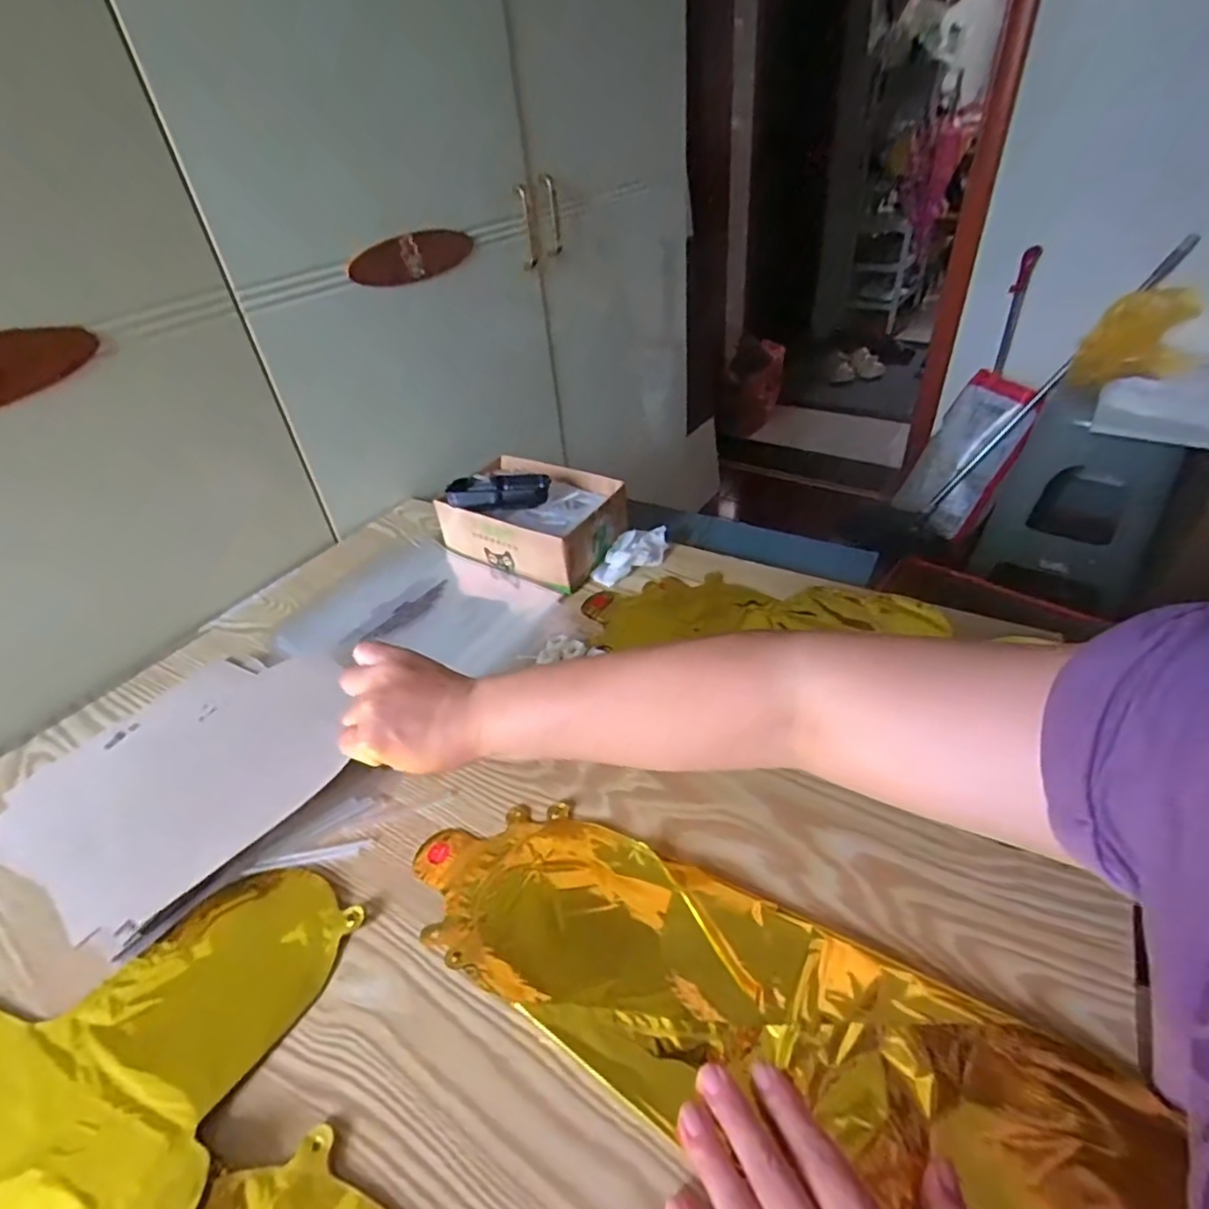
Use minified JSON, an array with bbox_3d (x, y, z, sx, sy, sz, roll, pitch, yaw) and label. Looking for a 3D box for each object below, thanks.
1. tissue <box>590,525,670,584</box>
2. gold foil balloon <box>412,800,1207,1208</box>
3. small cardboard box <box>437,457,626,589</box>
[{"bbox_3d":[0.032,-0.060,0.670,0.106,0.023,0.050,-27,44,-25],"label":"tissue"},{"bbox_3d":[0.066,0.218,0.337,0.409,0.014,0.128,16,43,24],"label":"gold foil balloon"},{"bbox_3d":[-0.079,-0.097,0.691,0.184,0.070,0.132,19,44,27],"label":"small cardboard box"}]

